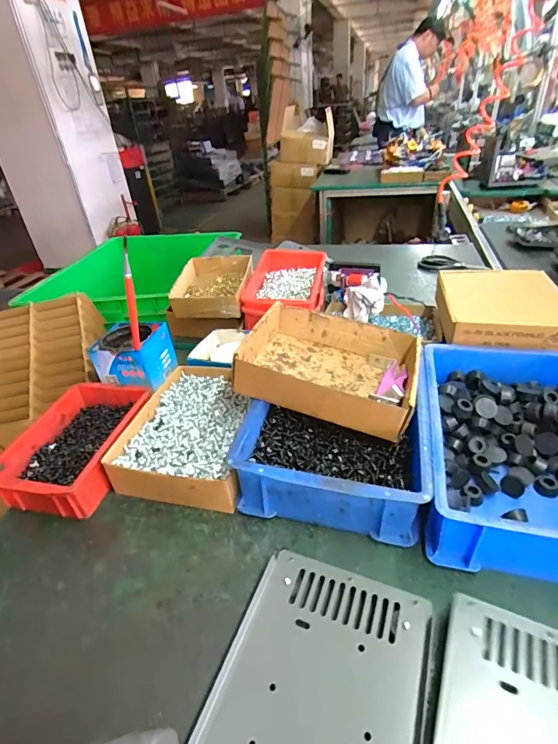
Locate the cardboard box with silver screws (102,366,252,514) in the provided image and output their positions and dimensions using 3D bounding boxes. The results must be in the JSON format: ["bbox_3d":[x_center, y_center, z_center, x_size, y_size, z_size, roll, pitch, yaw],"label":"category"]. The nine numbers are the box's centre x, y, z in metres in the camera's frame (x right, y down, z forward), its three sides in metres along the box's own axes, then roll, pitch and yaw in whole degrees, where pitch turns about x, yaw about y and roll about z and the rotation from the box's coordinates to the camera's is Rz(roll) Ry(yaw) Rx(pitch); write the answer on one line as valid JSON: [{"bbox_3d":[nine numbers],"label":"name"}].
[{"bbox_3d":[-0.107,0.075,0.546,0.160,0.057,0.214,1,35,13],"label":"cardboard box with silver screws"}]

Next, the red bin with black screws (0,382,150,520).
[{"bbox_3d":[-0.267,0.095,0.539,0.133,0.056,0.193,3,35,15],"label":"red bin with black screws"}]

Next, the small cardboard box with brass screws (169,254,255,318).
[{"bbox_3d":[-0.129,-0.169,0.795,0.152,0.057,0.191,-3,34,4],"label":"small cardboard box with brass screws"}]

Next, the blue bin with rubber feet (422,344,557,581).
[{"bbox_3d":[0.273,0.082,0.467,0.197,0.092,0.297,4,35,14],"label":"blue bin with rubber feet"}]

